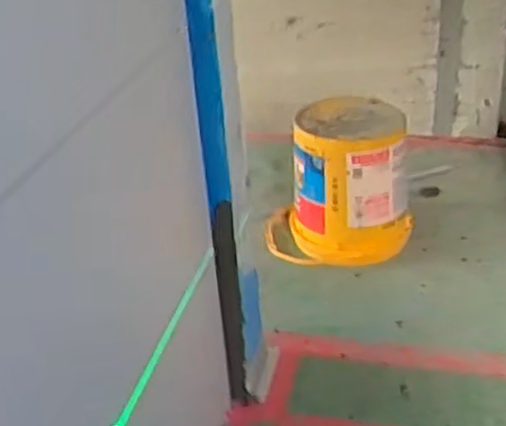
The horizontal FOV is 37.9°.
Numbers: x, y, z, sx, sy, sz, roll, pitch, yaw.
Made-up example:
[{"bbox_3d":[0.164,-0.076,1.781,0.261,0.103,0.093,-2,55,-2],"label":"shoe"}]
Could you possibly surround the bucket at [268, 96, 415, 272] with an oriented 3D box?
[{"bbox_3d":[0.203,-0.070,1.782,0.351,0.341,0.276,0,30,7],"label":"bucket"}]

